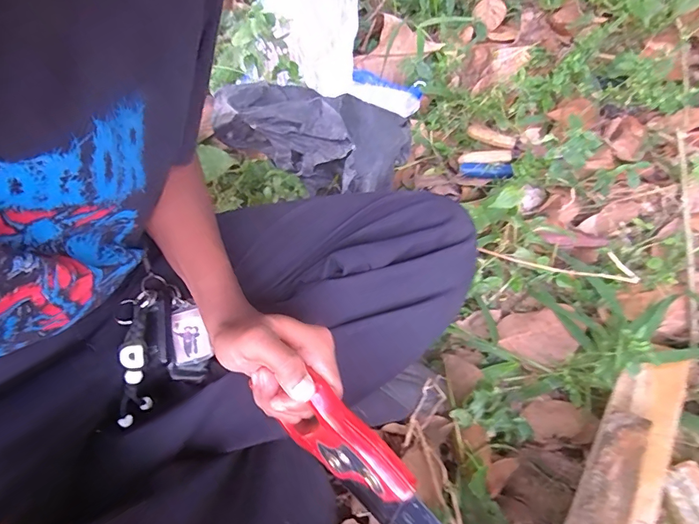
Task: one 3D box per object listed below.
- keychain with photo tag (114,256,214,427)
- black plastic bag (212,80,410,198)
[{"bbox_3d":[-0.174,0.071,0.395,0.075,0.027,0.141,-2,80,-14],"label":"keychain with photo tag"},{"bbox_3d":[-0.036,-0.197,0.636,0.235,0.121,0.186,14,45,17],"label":"black plastic bag"}]

